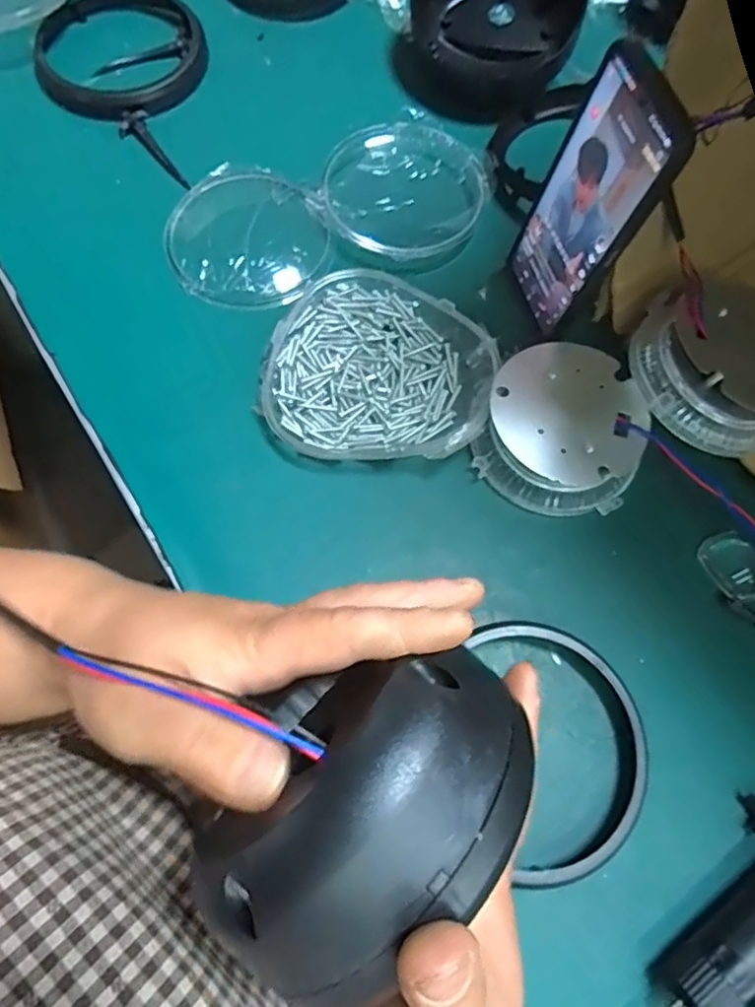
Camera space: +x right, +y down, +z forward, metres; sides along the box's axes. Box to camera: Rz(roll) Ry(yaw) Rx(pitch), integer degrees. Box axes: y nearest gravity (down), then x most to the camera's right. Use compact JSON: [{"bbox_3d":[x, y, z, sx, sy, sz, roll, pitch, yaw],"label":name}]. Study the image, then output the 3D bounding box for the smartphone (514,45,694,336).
[{"bbox_3d":[0.123,-0.176,0.374,0.007,0.163,0.078,-14,73,-16],"label":"smartphone"}]

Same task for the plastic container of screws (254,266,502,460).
[{"bbox_3d":[0.001,-0.094,0.414,0.146,0.035,0.136,1,70,-2],"label":"plastic container of screws"}]

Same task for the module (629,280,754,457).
[{"bbox_3d":[0.220,-0.089,0.385,0.106,0.032,0.107,1,70,-2],"label":"module"}]

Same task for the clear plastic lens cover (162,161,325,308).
[{"bbox_3d":[-0.097,-0.201,0.459,0.115,0.016,0.128,-18,71,-8],"label":"clear plastic lens cover"}]

